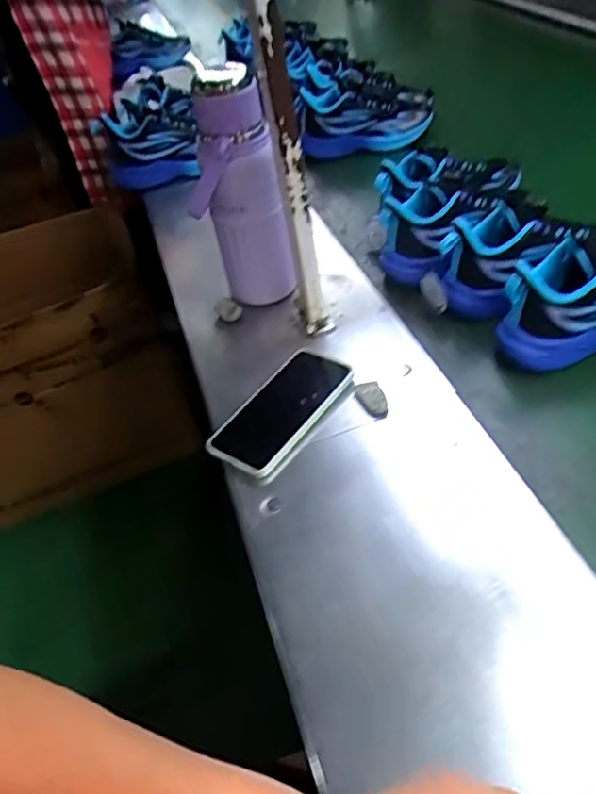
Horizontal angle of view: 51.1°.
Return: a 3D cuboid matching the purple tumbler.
[{"bbox_3d":[-0.061,-0.212,0.677,0.081,0.254,0.077,-6,42,6],"label":"purple tumbler"}]

